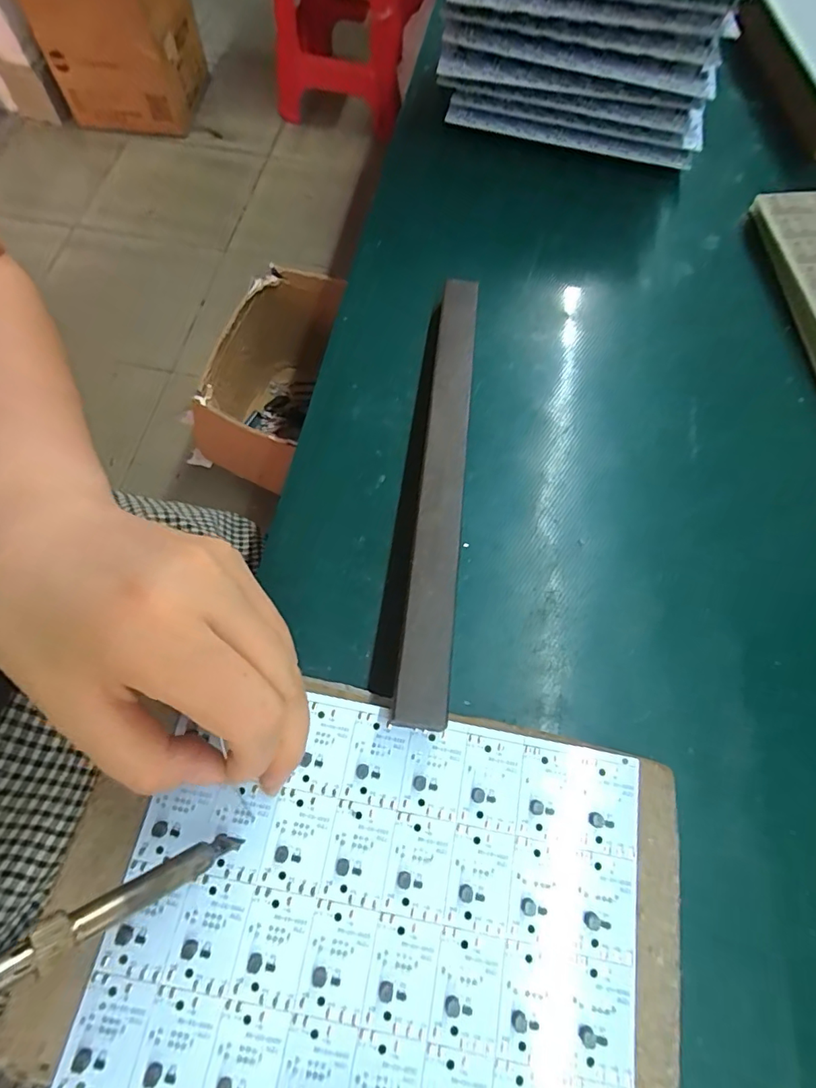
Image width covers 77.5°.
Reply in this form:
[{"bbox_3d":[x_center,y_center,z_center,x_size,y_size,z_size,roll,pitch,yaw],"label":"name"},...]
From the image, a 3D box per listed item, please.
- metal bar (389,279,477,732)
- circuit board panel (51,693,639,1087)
[{"bbox_3d":[0.016,-0.036,0.239,0.020,0.030,0.229,7,66,0],"label":"metal bar"},{"bbox_3d":[-0.008,0.122,0.167,0.164,0.004,0.124,10,67,2],"label":"circuit board panel"}]

